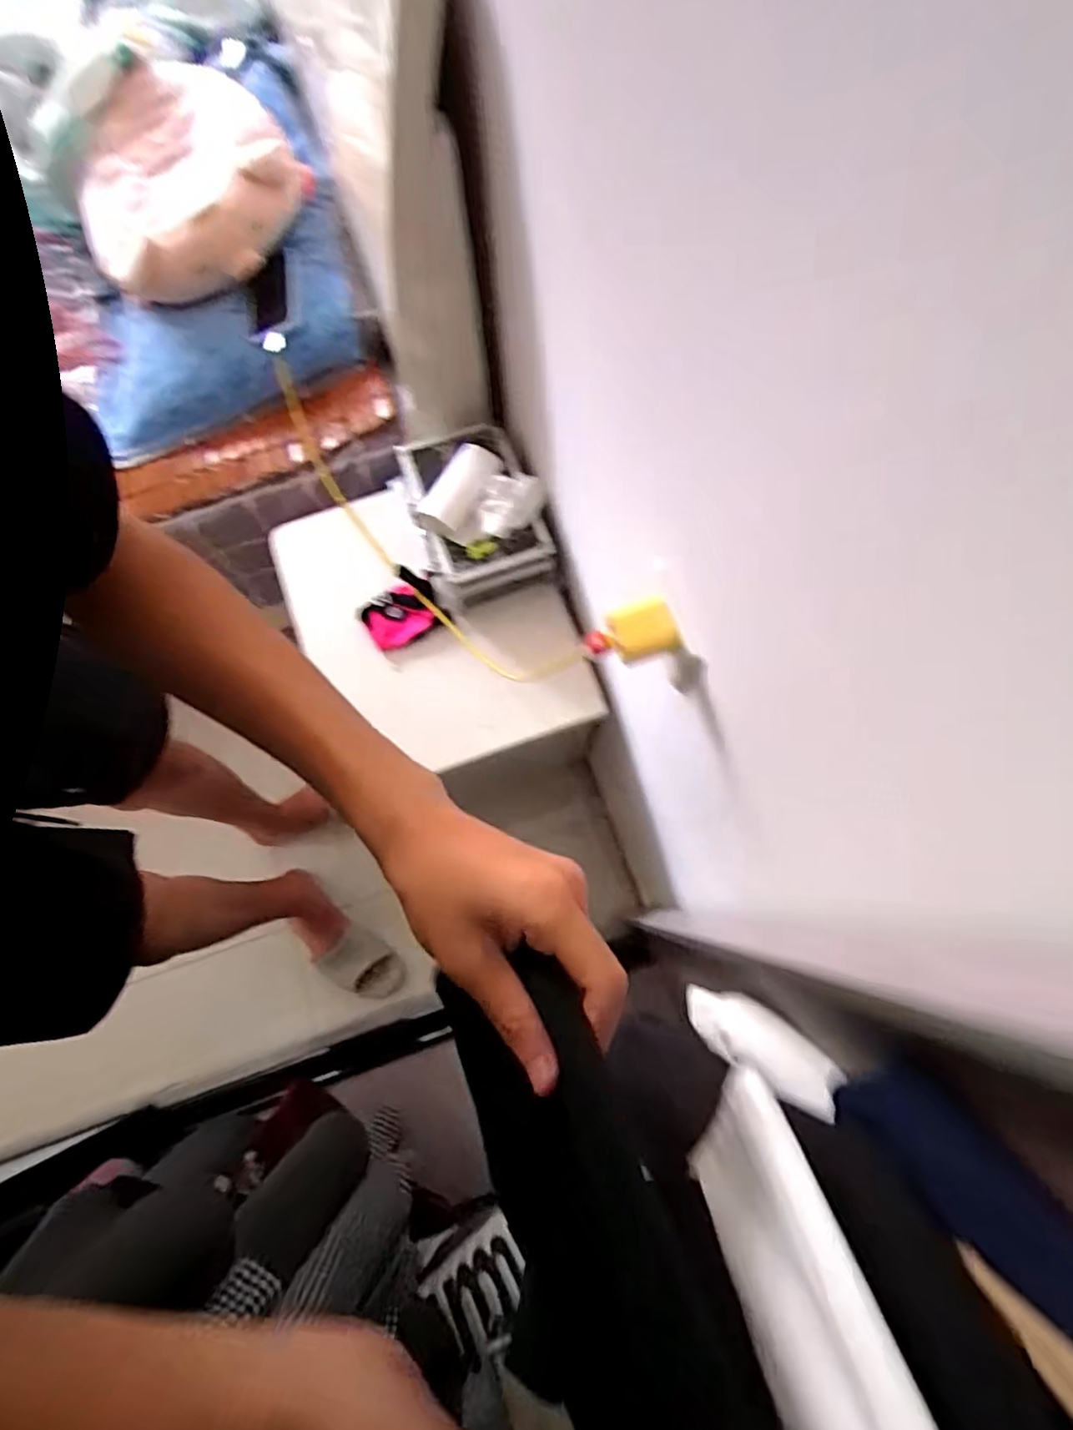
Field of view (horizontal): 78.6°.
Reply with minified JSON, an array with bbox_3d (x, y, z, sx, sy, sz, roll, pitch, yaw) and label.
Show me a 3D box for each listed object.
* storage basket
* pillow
[{"bbox_3d":[-0.078,-0.270,0.894,0.169,0.116,0.221,-15,74,-3],"label":"storage basket"},{"bbox_3d":[-0.500,-0.751,0.915,0.303,0.139,0.313,-26,75,-6],"label":"pillow"}]

